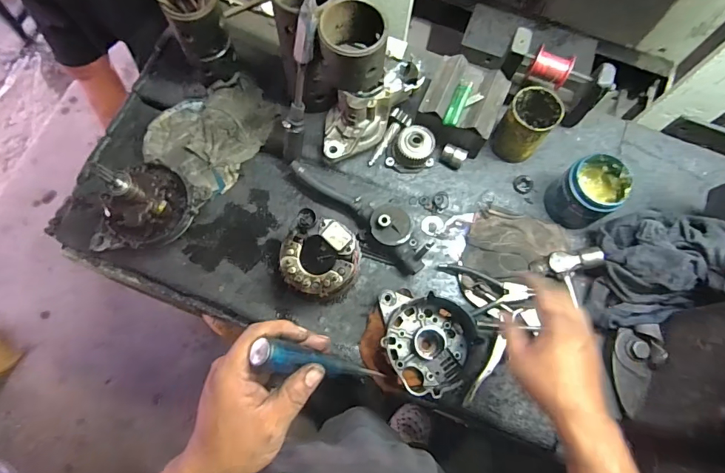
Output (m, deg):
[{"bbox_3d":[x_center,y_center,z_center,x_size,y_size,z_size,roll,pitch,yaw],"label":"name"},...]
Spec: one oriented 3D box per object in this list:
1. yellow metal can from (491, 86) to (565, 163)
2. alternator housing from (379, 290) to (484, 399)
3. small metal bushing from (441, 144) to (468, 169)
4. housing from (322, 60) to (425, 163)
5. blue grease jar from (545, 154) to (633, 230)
[{"bbox_3d":[0.261,-0.175,0.688,0.072,0.117,0.079,0,74,-1],"label":"yellow metal can"},{"bbox_3d":[0.097,0.151,0.612,0.133,0.061,0.142,2,74,-1],"label":"alternator housing"},{"bbox_3d":[0.155,-0.134,0.724,0.040,0.034,0.032,22,74,5],"label":"small metal bushing"},{"bbox_3d":[0.009,-0.212,0.689,0.202,0.075,0.097,-41,78,8],"label":"housing"},{"bbox_3d":[0.355,-0.069,0.671,0.088,0.096,0.085,0,74,-1],"label":"blue grease jar"}]

